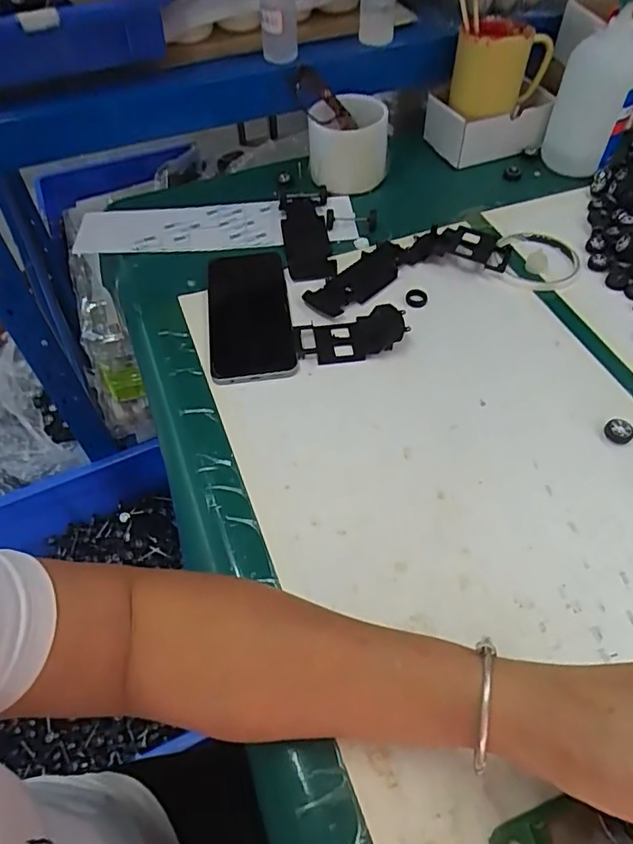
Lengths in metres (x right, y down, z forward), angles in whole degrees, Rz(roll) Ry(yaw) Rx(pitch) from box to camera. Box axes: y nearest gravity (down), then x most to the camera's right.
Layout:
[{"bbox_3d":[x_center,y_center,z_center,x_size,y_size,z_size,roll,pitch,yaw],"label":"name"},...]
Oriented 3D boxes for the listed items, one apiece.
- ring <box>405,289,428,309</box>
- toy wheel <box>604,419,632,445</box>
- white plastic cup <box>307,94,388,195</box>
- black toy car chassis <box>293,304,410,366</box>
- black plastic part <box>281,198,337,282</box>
[{"bbox_3d":[0.094,-0.116,0.528,0.021,0.007,0.021,-2,54,2],"label":"ring"},{"bbox_3d":[0.233,0.006,0.432,0.019,0.010,0.020,-2,54,2],"label":"toy wheel"},{"bbox_3d":[0.036,-0.311,0.630,0.085,0.076,0.095,3,54,5],"label":"white plastic cup"},{"bbox_3d":[0.030,-0.076,0.494,0.096,0.016,0.049,-16,54,-8],"label":"black toy car chassis"},{"bbox_3d":[-0.010,-0.191,0.584,0.047,0.016,0.125,-7,54,-2],"label":"black plastic part"}]

